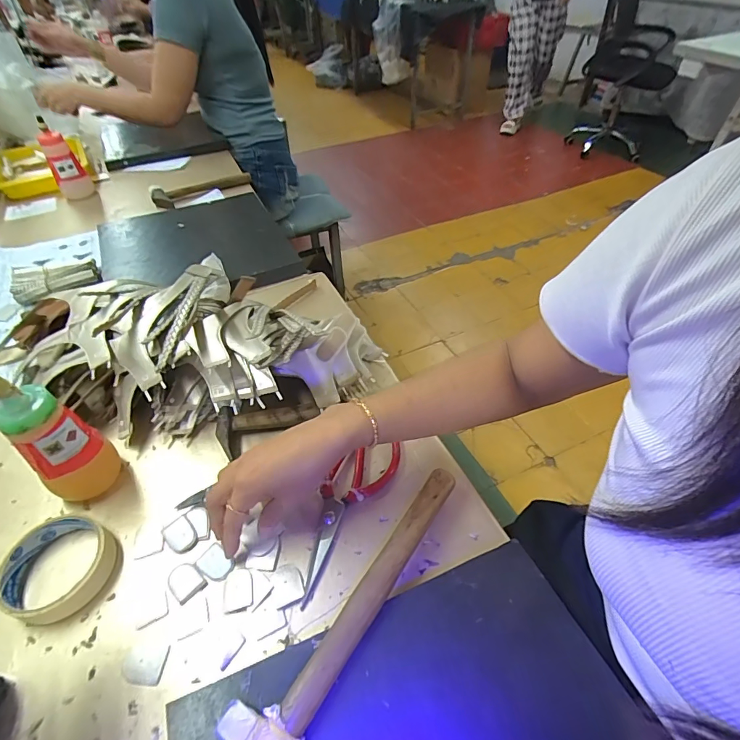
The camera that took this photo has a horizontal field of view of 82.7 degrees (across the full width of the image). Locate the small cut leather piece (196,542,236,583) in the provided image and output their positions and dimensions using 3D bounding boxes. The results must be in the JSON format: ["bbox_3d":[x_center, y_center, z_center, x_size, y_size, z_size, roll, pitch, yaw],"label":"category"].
[{"bbox_3d":[-0.141,0.175,0.381,0.031,0.004,0.024,23,51,21],"label":"small cut leather piece"}]

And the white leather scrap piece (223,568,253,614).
[{"bbox_3d":[-0.116,0.192,0.368,0.025,0.004,0.035,-10,47,-8],"label":"white leather scrap piece"}]

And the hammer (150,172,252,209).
[{"bbox_3d":[-0.367,-0.401,0.927,0.214,0.030,0.075,-30,53,-24],"label":"hammer"}]

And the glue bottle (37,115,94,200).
[{"bbox_3d":[-0.639,-0.433,0.880,0.060,0.146,0.062,-30,53,-24],"label":"glue bottle"}]

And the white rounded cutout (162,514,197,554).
[{"bbox_3d":[-0.181,0.157,0.401,0.026,0.004,0.034,-32,54,-26],"label":"white rounded cutout"}]

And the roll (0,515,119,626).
[{"bbox_3d":[-0.281,0.176,0.377,0.082,0.024,0.086,-1,47,1],"label":"roll"}]

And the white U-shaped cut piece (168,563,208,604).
[{"bbox_3d":[-0.165,0.188,0.373,0.033,0.004,0.027,33,55,28],"label":"white U-shaped cut piece"}]

